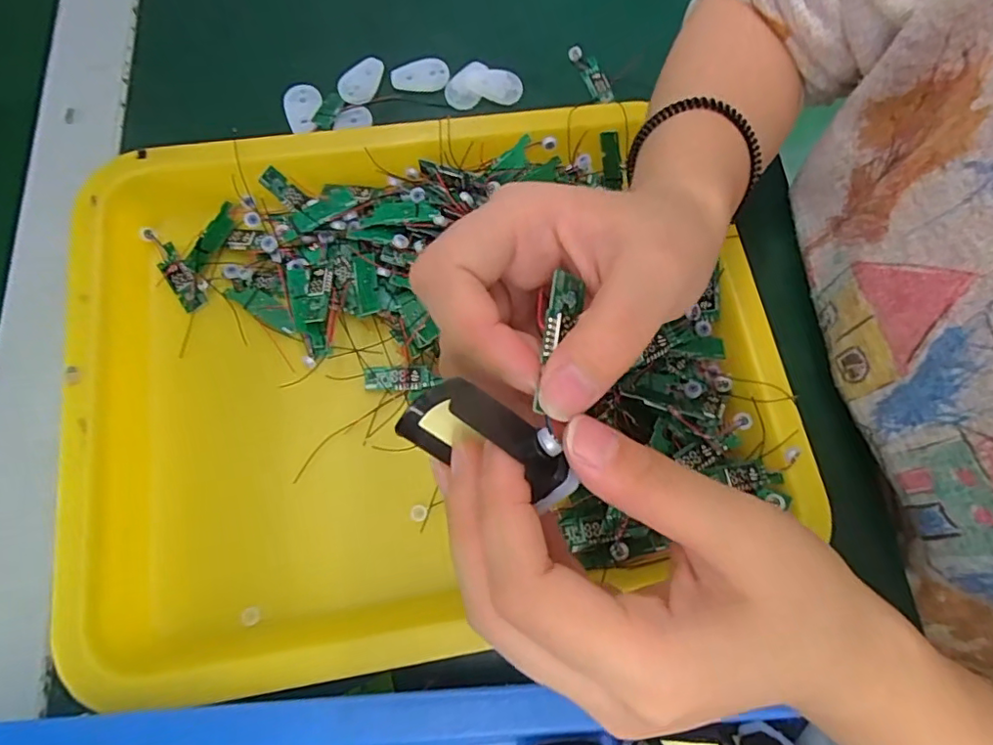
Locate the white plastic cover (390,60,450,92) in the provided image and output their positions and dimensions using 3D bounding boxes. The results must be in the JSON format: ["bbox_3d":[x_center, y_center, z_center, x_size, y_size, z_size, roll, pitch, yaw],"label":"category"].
[{"bbox_3d":[-0.048,-0.186,0.349,0.036,0.007,0.015,-10,72,-5],"label":"white plastic cover"}]

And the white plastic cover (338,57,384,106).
[{"bbox_3d":[-0.082,-0.182,0.345,0.021,0.007,0.034,30,73,9],"label":"white plastic cover"}]

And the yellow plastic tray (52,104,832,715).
[{"bbox_3d":[-0.034,-0.007,0.276,0.341,0.036,0.262,-8,72,-4],"label":"yellow plastic tray"}]

